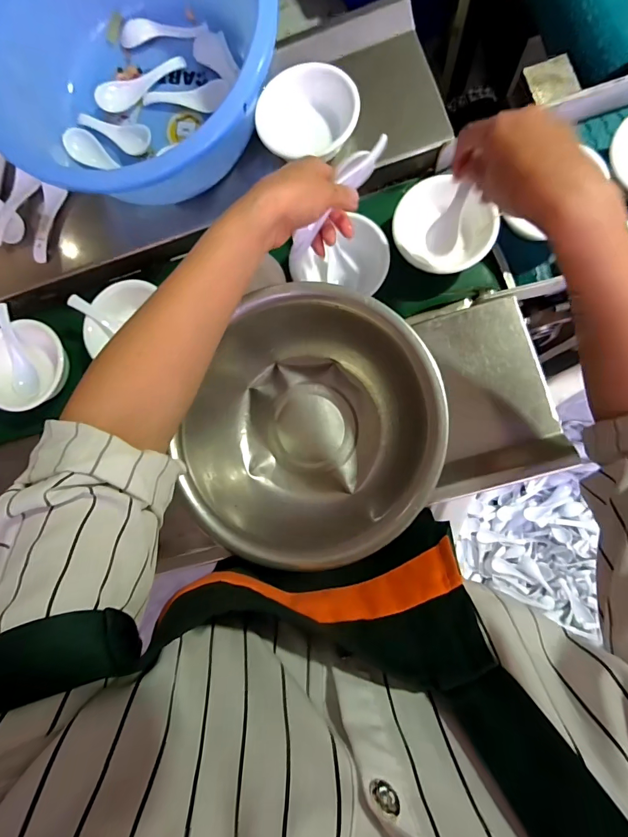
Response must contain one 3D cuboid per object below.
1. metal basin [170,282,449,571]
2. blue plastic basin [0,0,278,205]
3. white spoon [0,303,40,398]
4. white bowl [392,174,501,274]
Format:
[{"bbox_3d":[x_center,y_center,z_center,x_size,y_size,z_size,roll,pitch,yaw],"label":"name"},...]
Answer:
[{"bbox_3d":[0.007,0.011,0.385,0.213,0.111,0.230,-1,82,5],"label":"metal basin"},{"bbox_3d":[-0.202,-0.390,0.437,0.321,0.154,0.321,-1,82,5],"label":"blue plastic basin"},{"bbox_3d":[-0.385,-0.087,0.505,0.030,0.022,0.122,-7,104,5],"label":"white spoon"},{"bbox_3d":[0.150,-0.221,0.456,0.110,0.043,0.098,-5,82,5],"label":"white bowl"}]

